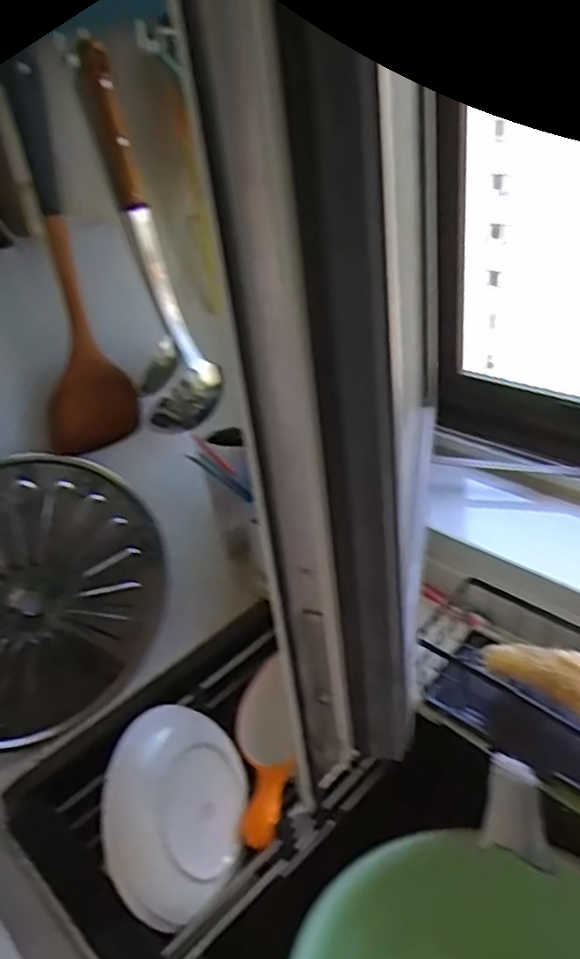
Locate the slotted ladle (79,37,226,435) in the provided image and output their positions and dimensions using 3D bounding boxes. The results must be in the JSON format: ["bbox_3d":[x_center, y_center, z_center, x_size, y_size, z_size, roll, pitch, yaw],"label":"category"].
[{"bbox_3d":[-0.117,-0.195,0.627,0.069,0.327,0.049,-10,32,-4],"label":"slotted ladle"}]

